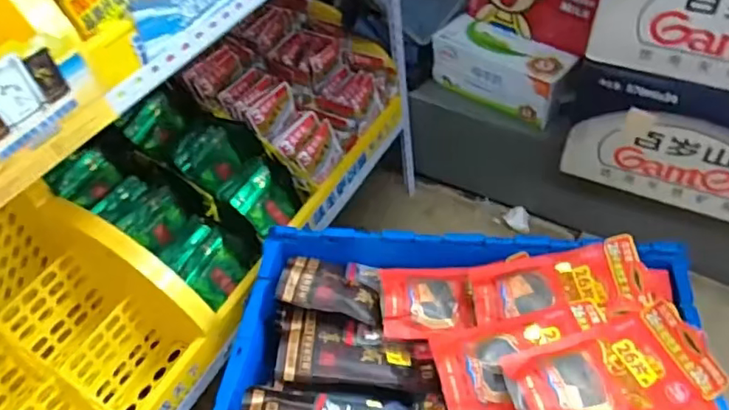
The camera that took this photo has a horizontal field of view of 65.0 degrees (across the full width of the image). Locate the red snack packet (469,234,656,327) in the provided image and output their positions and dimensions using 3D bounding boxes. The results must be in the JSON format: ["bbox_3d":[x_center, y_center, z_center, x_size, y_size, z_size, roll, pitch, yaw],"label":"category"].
[{"bbox_3d":[0.253,0.103,0.752,0.217,0.035,0.114,-10,41,10],"label":"red snack packet"}]

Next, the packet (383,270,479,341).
[{"bbox_3d":[0.087,0.130,0.783,0.123,0.032,0.112,-5,50,1],"label":"packet"}]

